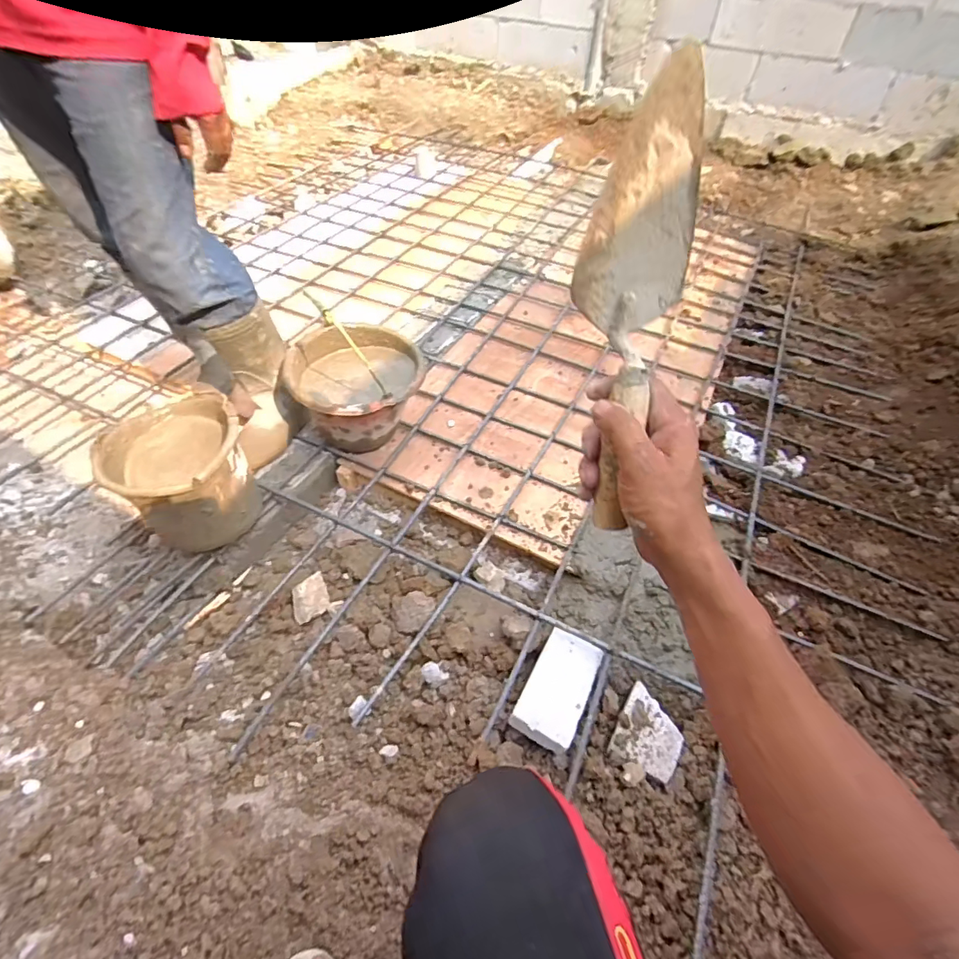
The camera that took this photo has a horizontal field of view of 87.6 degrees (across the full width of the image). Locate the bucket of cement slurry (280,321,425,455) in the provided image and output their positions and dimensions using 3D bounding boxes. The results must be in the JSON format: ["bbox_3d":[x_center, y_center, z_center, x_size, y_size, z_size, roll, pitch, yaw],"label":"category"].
[{"bbox_3d":[-0.262,-0.189,1.113,0.274,0.207,0.254,1,50,-1],"label":"bucket of cement slurry"}]

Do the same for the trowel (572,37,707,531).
[{"bbox_3d":[0.104,-0.111,0.352,0.077,0.289,0.045,6,18,3],"label":"trowel"}]

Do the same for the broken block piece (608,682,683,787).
[{"bbox_3d":[0.280,0.409,0.815,0.097,0.028,0.122,25,53,18],"label":"broken block piece"}]

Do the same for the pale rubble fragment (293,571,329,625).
[{"bbox_3d":[-0.323,0.225,0.956,0.066,0.022,0.083,-13,80,-25],"label":"pale rubble fragment"}]

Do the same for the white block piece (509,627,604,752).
[{"bbox_3d":[0.135,0.349,0.845,0.104,0.044,0.192,24,53,18],"label":"white block piece"}]

